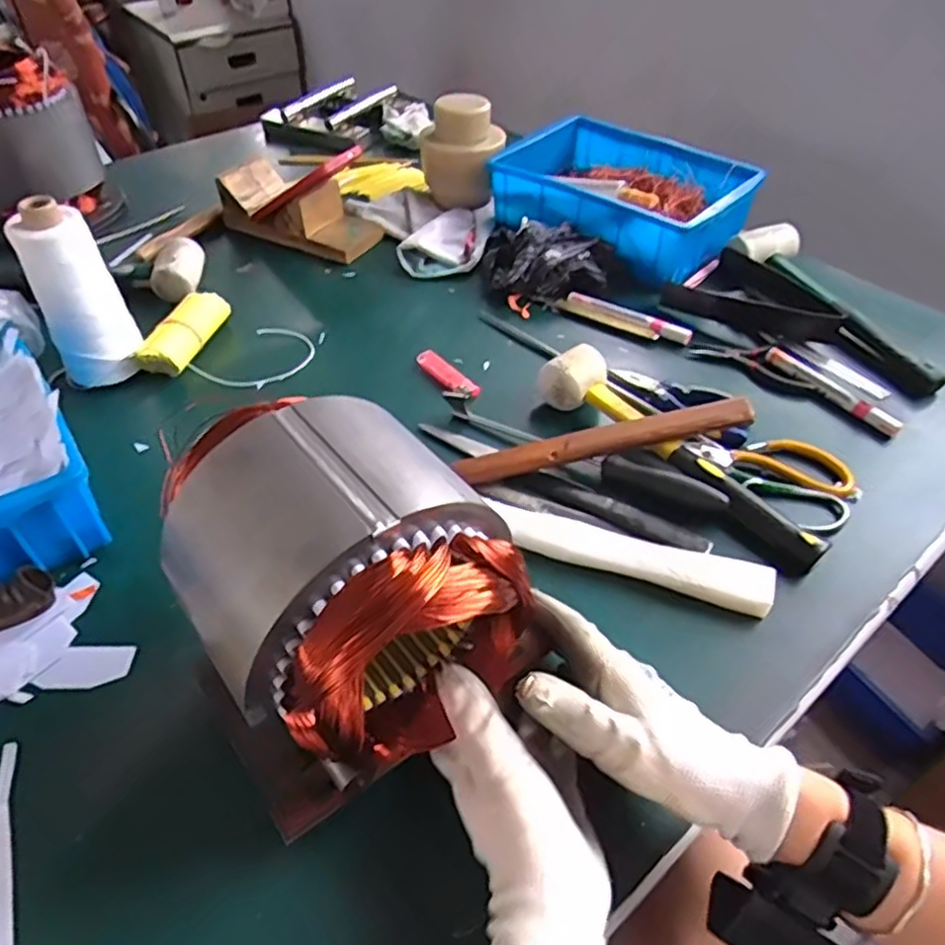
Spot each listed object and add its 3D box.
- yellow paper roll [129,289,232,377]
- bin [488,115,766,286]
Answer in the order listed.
[{"bbox_3d":[-0.295,-0.140,0.697,0.049,0.033,0.117,9,47,8],"label":"yellow paper roll"},{"bbox_3d":[0.182,-0.352,0.864,0.308,0.080,0.223,29,53,25],"label":"bin"}]

